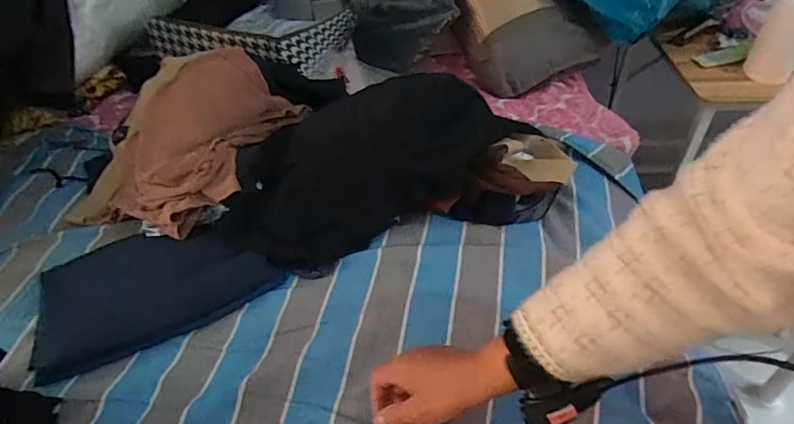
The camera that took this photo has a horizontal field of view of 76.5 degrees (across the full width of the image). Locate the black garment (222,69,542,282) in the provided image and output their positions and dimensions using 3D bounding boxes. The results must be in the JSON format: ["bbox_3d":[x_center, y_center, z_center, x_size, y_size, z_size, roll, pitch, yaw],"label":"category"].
[{"bbox_3d":[-0.057,-0.085,0.722,0.408,0.154,0.234,-17,47,-12],"label":"black garment"}]

